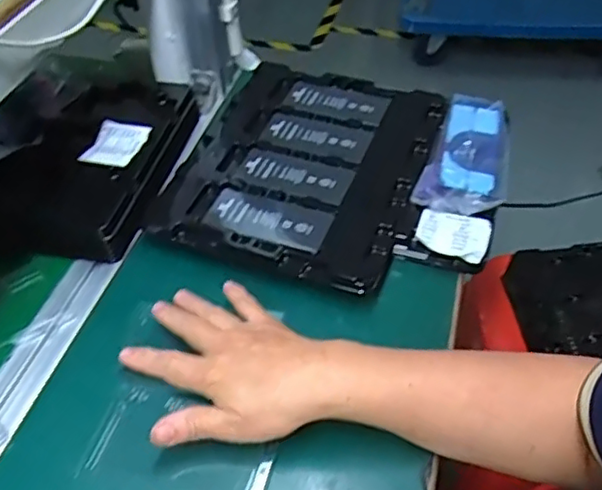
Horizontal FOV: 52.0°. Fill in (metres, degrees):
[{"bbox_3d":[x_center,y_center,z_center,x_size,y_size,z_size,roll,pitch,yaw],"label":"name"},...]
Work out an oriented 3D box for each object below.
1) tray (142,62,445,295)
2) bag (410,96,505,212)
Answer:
[{"bbox_3d":[-0.003,-0.079,0.620,0.234,0.047,0.271,15,50,16],"label":"tray"},{"bbox_3d":[0.156,-0.086,0.584,0.077,0.037,0.132,10,49,12],"label":"bag"}]

